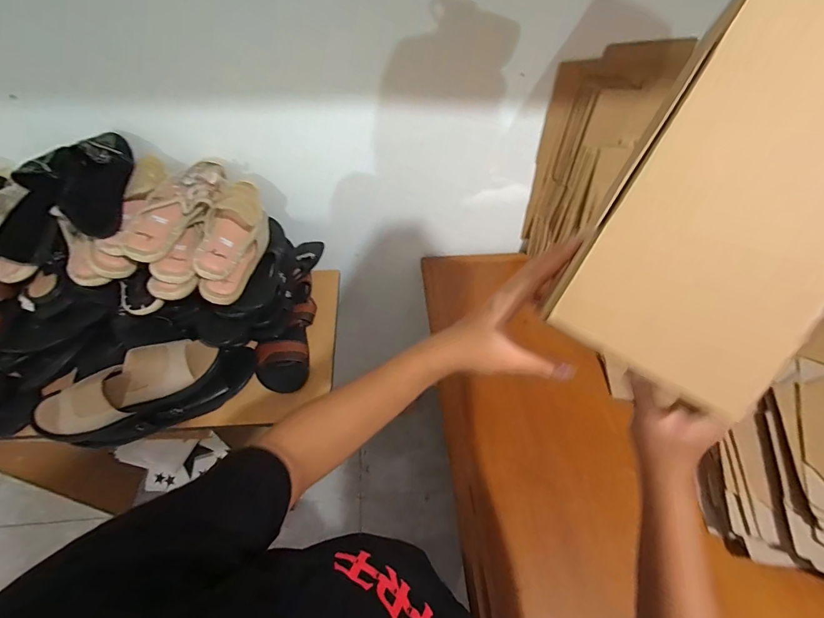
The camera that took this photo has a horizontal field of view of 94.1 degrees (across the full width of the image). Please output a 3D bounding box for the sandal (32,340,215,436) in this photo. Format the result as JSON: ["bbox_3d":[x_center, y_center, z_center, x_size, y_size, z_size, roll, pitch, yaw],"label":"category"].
[{"bbox_3d":[-0.491,0.129,0.661,0.285,0.060,0.101,-16,54,-15],"label":"sandal"}]

